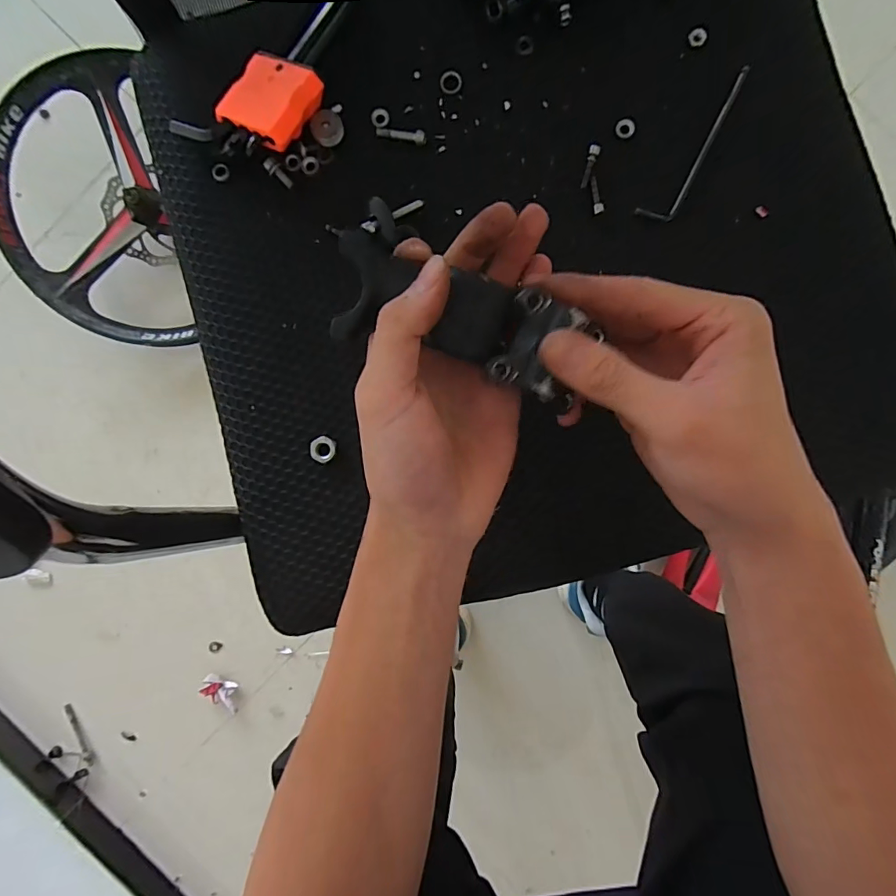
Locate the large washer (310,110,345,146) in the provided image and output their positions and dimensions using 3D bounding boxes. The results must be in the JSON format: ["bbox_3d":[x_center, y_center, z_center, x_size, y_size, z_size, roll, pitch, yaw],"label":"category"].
[{"bbox_3d":[-0.080,-0.213,0.306,0.020,0.006,0.021,0,93,1],"label":"large washer"}]

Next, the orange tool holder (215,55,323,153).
[{"bbox_3d":[-0.112,-0.219,0.290,0.048,0.023,0.053,34,93,0],"label":"orange tool holder"}]

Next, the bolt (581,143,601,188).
[{"bbox_3d":[0.092,-0.184,0.301,0.006,0.004,0.026,15,93,1],"label":"bolt"}]

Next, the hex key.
[{"bbox_3d":[0.161,-0.195,0.296,0.021,0.006,0.112,32,93,0],"label":"hex key"}]

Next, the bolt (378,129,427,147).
[{"bbox_3d":[-0.031,-0.210,0.307,0.034,0.004,0.009,14,93,1],"label":"bolt"}]

